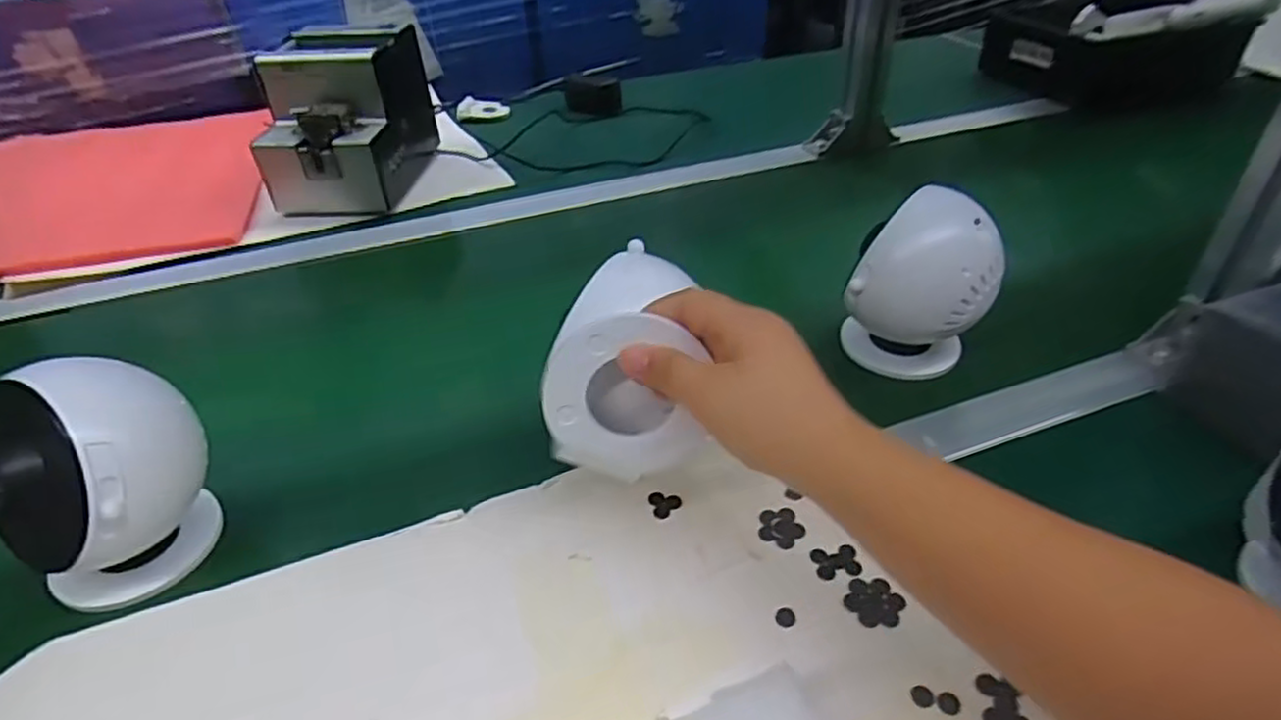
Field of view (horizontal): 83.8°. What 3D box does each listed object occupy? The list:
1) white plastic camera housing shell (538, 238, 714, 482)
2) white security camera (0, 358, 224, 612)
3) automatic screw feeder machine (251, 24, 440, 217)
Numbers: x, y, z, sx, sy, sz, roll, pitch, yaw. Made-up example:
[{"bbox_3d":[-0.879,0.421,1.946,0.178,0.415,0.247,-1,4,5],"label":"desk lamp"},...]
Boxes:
[{"bbox_3d":[-0.010,-0.001,0.383,0.079,0.078,0.099,-5,38,-2],"label":"white plastic camera housing shell"},{"bbox_3d":[-0.286,0.060,0.370,0.078,0.117,0.081,-2,38,2],"label":"white security camera"},{"bbox_3d":[-0.315,-0.264,0.770,0.126,0.142,0.181,3,37,3],"label":"automatic screw feeder machine"}]

